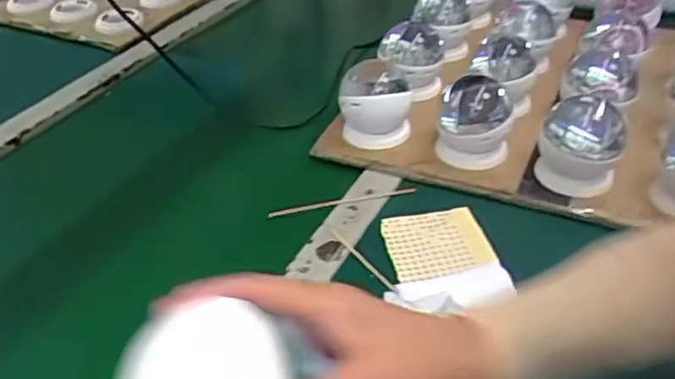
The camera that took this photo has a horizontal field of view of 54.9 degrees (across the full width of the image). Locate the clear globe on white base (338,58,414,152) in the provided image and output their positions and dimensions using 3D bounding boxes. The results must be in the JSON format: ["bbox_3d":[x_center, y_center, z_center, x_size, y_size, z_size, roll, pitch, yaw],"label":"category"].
[{"bbox_3d":[0.041,-0.095,0.696,0.073,0.079,0.083,0,38,4],"label":"clear globe on white base"}]

